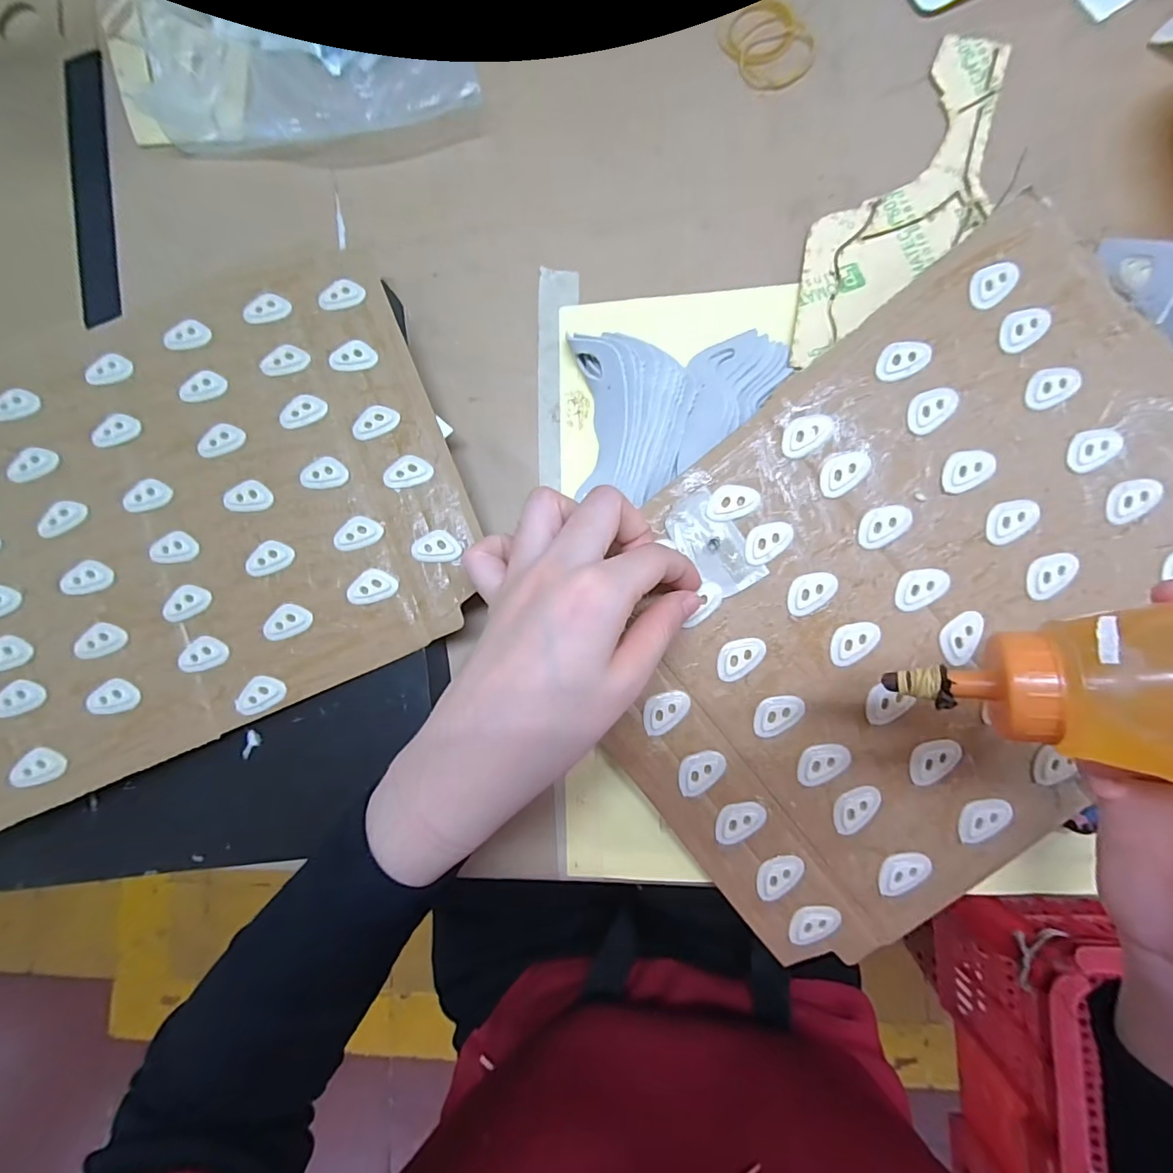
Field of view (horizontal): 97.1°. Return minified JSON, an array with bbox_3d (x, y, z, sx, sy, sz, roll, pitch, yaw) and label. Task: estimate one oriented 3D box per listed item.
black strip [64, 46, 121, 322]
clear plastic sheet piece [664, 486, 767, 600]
[{"bbox_3d":[-0.316,-0.255,0.331,0.024,0.005,0.182,-8,86,5],"label":"black strip"},{"bbox_3d":[0.062,-0.020,0.251,0.027,0.004,0.052,-36,84,2],"label":"clear plastic sheet piece"}]

